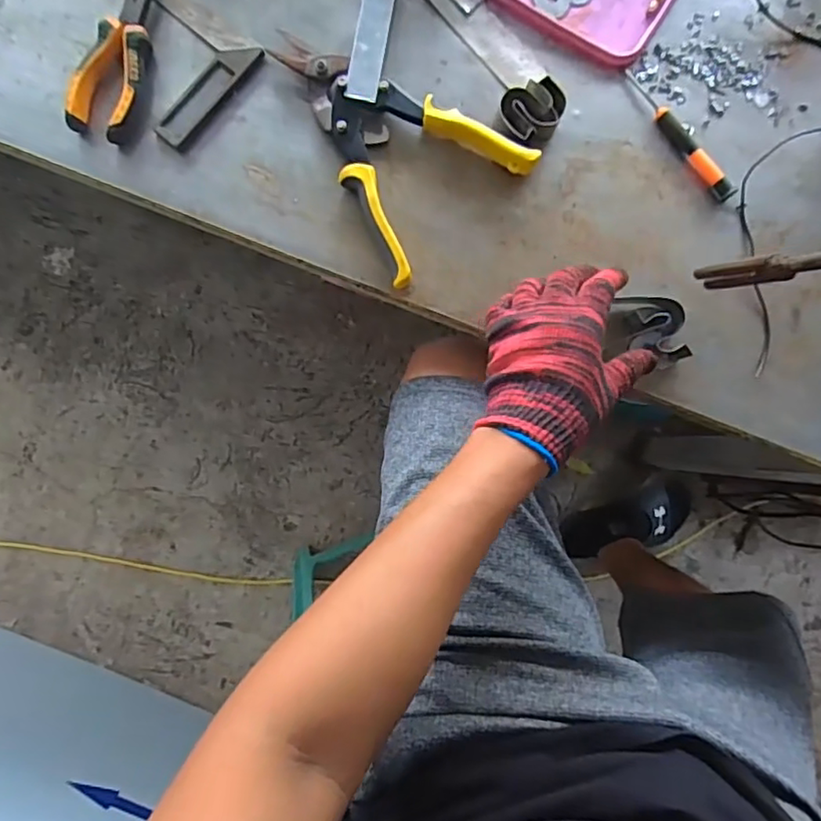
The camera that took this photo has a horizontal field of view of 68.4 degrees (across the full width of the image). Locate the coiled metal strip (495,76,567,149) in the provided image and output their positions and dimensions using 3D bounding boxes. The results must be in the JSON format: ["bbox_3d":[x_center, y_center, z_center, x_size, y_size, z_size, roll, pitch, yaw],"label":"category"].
[{"bbox_3d":[0.100,-0.246,0.504,0.055,0.027,0.043,-28,89,-2],"label":"coiled metal strip"}]

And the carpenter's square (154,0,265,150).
[{"bbox_3d":[-0.248,-0.339,0.508,0.244,0.013,0.108,42,88,0],"label":"carpenter's square"}]

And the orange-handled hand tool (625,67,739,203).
[{"bbox_3d":[0.230,-0.237,0.515,0.019,0.015,0.138,-40,89,-2],"label":"orange-handled hand tool"}]

